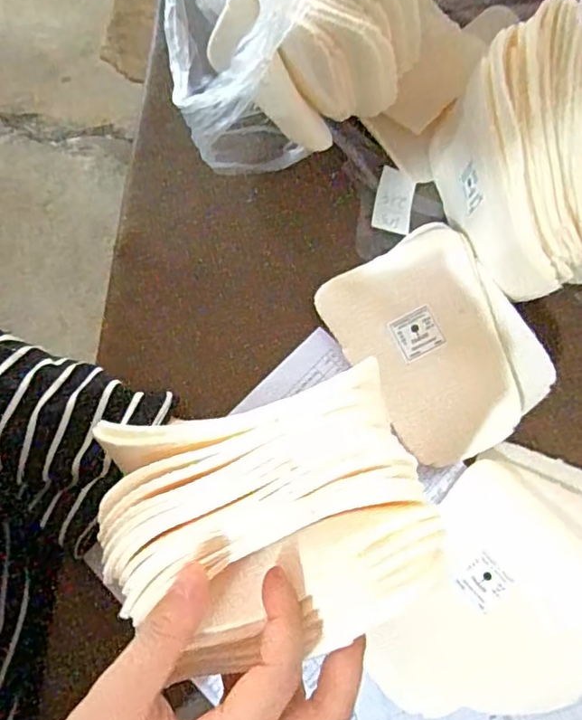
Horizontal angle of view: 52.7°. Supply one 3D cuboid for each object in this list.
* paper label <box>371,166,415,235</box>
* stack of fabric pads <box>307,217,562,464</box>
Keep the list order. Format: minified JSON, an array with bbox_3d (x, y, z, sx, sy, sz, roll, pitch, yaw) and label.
[{"bbox_3d":[0.074,-0.111,0.415,0.028,0.006,0.047,16,78,-13],"label":"paper label"},{"bbox_3d":[0.094,-0.011,0.377,0.100,0.027,0.140,-32,79,-7],"label":"stack of fabric pads"}]

